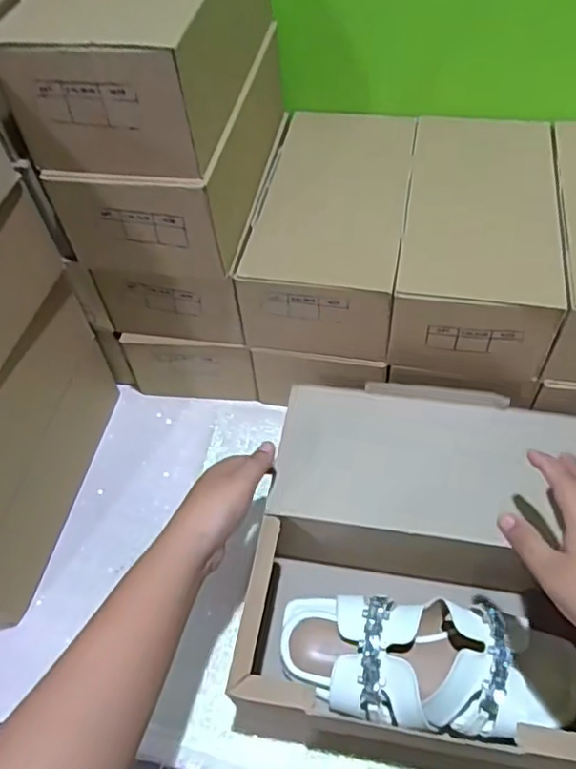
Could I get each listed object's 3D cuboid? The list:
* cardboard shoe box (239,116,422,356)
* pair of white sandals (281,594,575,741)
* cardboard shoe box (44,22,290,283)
[{"bbox_3d":[0.047,-0.156,0.613,0.139,0.106,0.254,7,54,9],"label":"cardboard shoe box"},{"bbox_3d":[0.112,0.225,0.485,0.232,0.065,0.092,6,54,8],"label":"pair of white sandals"},{"bbox_3d":[-0.101,-0.228,0.570,0.147,0.100,0.274,6,54,8],"label":"cardboard shoe box"}]

